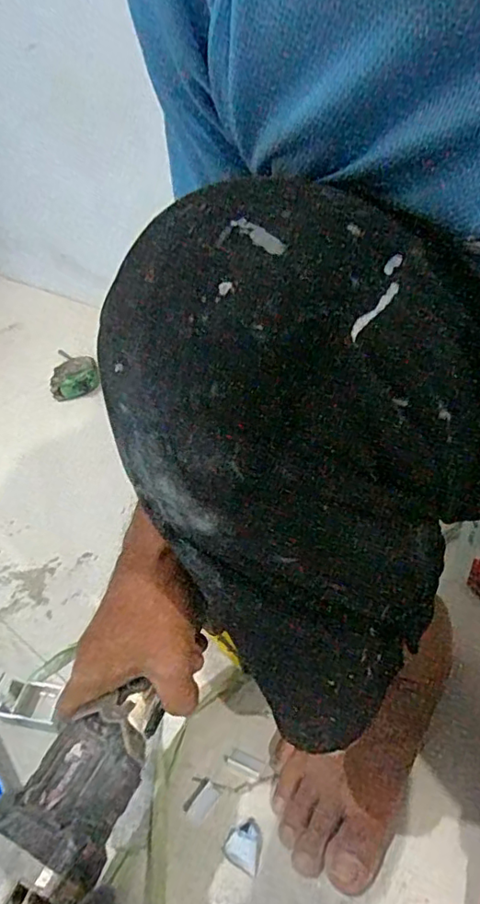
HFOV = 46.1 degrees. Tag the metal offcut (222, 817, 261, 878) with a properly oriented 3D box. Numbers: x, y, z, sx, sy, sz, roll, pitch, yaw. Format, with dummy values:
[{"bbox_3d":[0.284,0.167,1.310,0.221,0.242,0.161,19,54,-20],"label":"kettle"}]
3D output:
[{"bbox_3d":[0.005,0.309,0.448,0.030,0.004,0.033,17,43,25],"label":"metal offcut"}]

